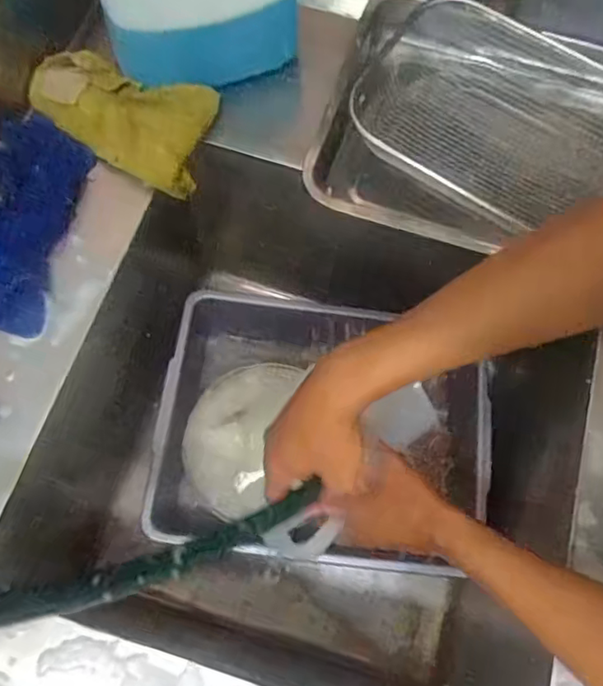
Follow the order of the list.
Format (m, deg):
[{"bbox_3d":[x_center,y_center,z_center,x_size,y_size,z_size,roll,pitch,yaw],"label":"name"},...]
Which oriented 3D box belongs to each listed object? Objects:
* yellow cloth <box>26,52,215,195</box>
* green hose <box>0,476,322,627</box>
[{"bbox_3d":[-0.183,-0.222,0.590,0.169,0.040,0.116,11,71,2],"label":"yellow cloth"},{"bbox_3d":[-0.104,0.147,0.405,0.294,0.049,0.031,-3,65,-45],"label":"green hose"}]

